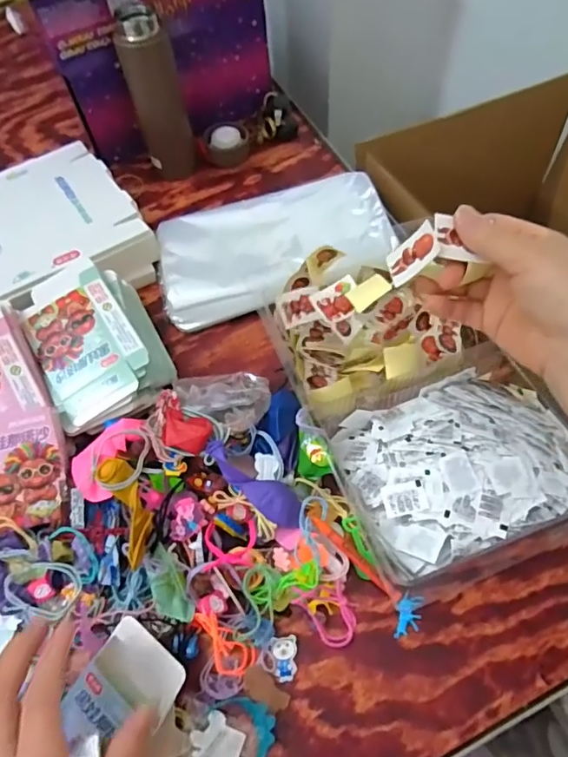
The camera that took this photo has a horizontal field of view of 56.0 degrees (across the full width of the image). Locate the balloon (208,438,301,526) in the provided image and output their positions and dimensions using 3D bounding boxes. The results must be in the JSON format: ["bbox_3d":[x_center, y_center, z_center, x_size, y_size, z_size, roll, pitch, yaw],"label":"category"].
[{"bbox_3d":[-0.023,0.083,0.421,0.092,0.015,0.031,37,66,-3],"label":"balloon"}]

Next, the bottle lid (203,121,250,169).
[{"bbox_3d":[-0.072,-0.298,0.682,0.054,0.034,0.054,-1,59,2],"label":"bottle lid"}]

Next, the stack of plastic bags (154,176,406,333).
[{"bbox_3d":[-0.012,-0.145,0.580,0.246,0.044,0.164,-11,60,-4],"label":"stack of plastic bags"}]

